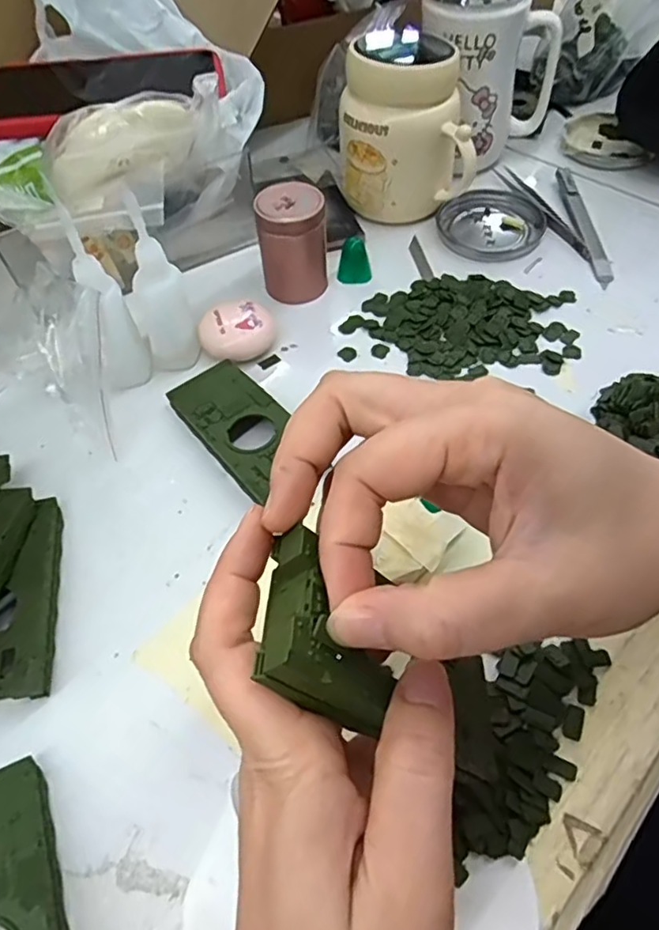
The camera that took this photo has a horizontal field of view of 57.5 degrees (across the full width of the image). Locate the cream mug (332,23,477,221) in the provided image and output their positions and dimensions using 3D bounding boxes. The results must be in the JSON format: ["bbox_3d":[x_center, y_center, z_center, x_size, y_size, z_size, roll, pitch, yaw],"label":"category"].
[{"bbox_3d":[0.054,-0.253,0.444,0.093,0.114,0.097,-2,54,2],"label":"cream mug"}]

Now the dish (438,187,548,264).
[{"bbox_3d":[0.122,-0.185,0.460,0.079,0.009,0.079,-2,54,2],"label":"dish"}]

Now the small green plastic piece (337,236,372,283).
[{"bbox_3d":[0.018,-0.145,0.423,0.023,0.026,0.018,8,55,9],"label":"small green plastic piece"}]

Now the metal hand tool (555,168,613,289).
[{"bbox_3d":[0.191,-0.184,0.454,0.014,0.006,0.138,-4,54,1],"label":"metal hand tool"}]

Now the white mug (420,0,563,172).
[{"bbox_3d":[0.114,-0.305,0.457,0.090,0.146,0.079,-32,59,-18],"label":"white mug"}]

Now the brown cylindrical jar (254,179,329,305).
[{"bbox_3d":[-0.025,-0.148,0.403,0.043,0.066,0.038,-23,56,-12],"label":"brown cylindrical jar"}]

